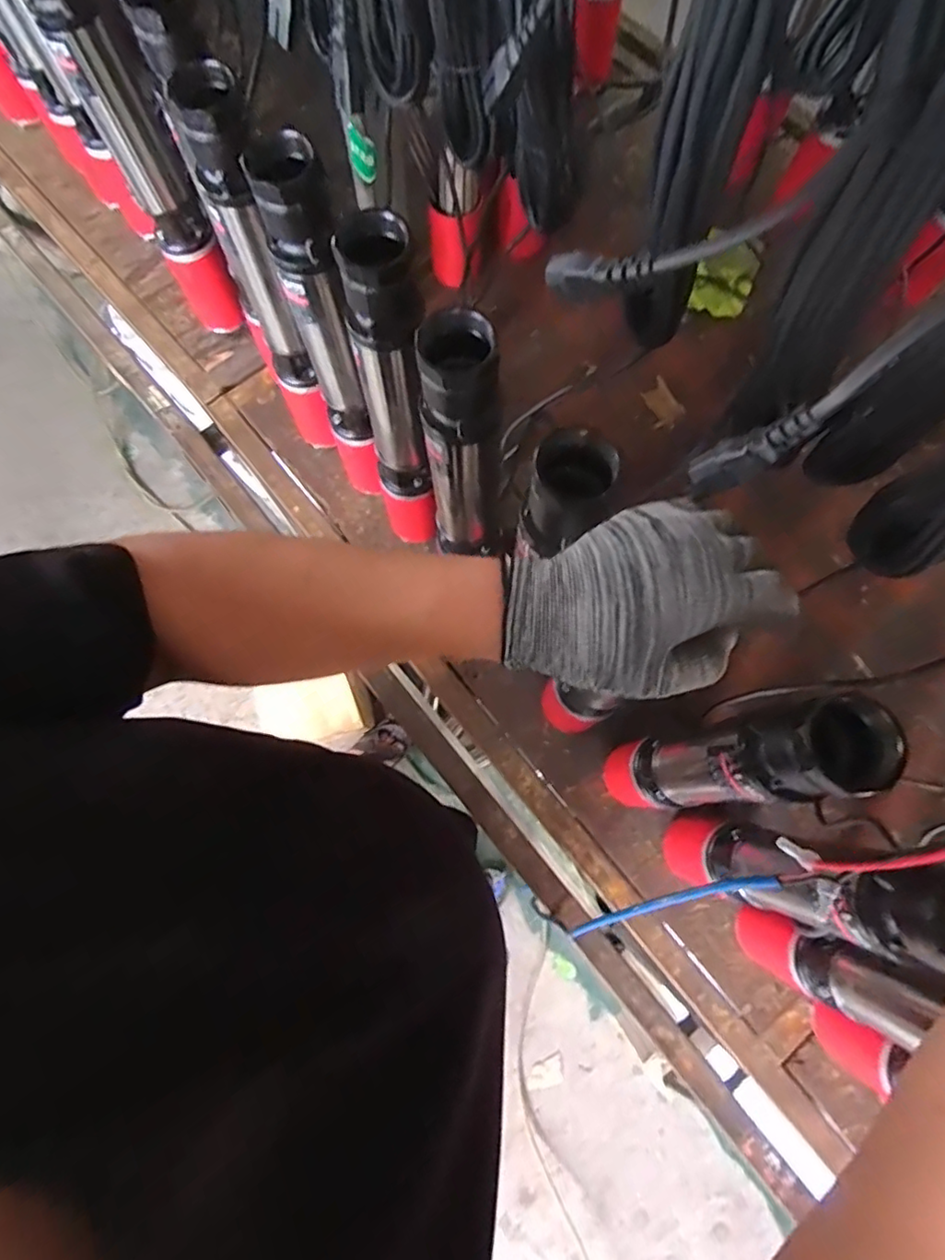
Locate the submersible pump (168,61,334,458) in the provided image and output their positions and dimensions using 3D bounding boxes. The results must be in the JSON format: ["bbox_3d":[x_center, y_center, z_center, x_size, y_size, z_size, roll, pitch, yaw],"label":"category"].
[{"bbox_3d":[-0.215,-0.351,0.665,0.065,0.443,0.072,-22,77,-5],"label":"submersible pump"}]

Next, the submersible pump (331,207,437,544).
[{"bbox_3d":[-0.073,-0.208,0.596,0.068,0.383,0.076,-14,76,-3],"label":"submersible pump"}]

